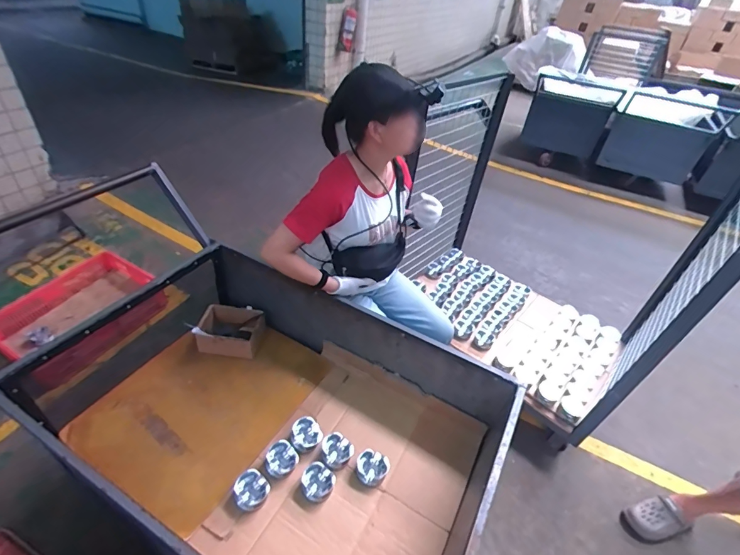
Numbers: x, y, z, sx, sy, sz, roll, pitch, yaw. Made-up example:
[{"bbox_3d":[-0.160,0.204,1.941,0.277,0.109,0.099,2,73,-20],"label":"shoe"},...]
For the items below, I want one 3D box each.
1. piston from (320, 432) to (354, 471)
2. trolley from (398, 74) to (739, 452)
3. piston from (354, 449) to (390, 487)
[{"bbox_3d":[-0.099,0.511,1.163,0.086,0.053,0.088,4,40,-4],"label":"piston"},{"bbox_3d":[0.720,-0.111,1.695,1.084,1.012,0.704,32,46,27],"label":"trolley"},{"bbox_3d":[0.004,0.530,1.109,0.086,0.041,0.089,27,43,22],"label":"piston"}]

